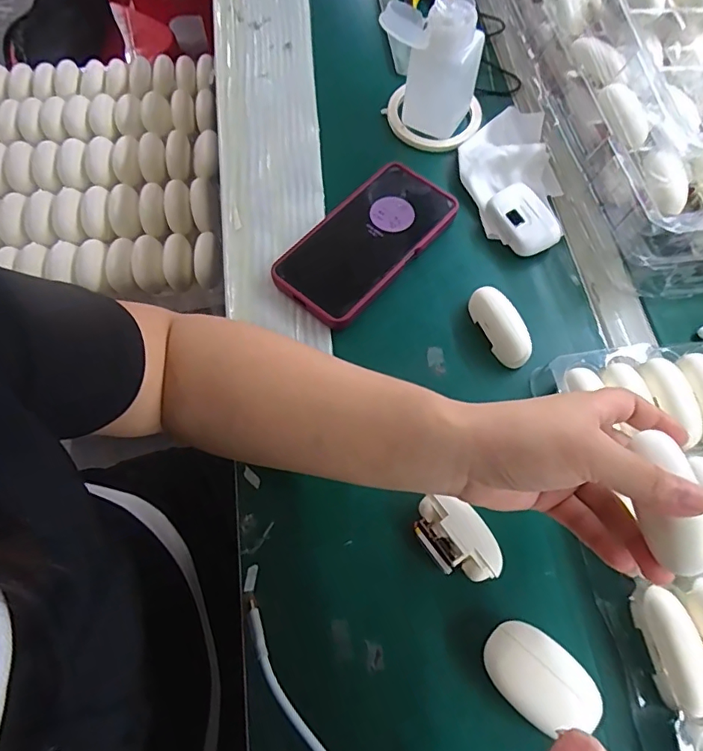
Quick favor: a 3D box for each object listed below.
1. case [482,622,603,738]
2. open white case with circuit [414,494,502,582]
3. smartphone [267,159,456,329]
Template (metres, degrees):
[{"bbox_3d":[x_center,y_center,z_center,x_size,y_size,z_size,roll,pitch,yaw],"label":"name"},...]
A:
[{"bbox_3d":[0.111,0.179,0.298,0.065,0.025,0.044,37,70,13],"label":"case"},{"bbox_3d":[0.068,0.107,0.327,0.037,0.027,0.060,-36,73,-16],"label":"open white case with circuit"},{"bbox_3d":[0.013,-0.116,0.428,0.079,0.018,0.164,38,71,13],"label":"smartphone"}]

